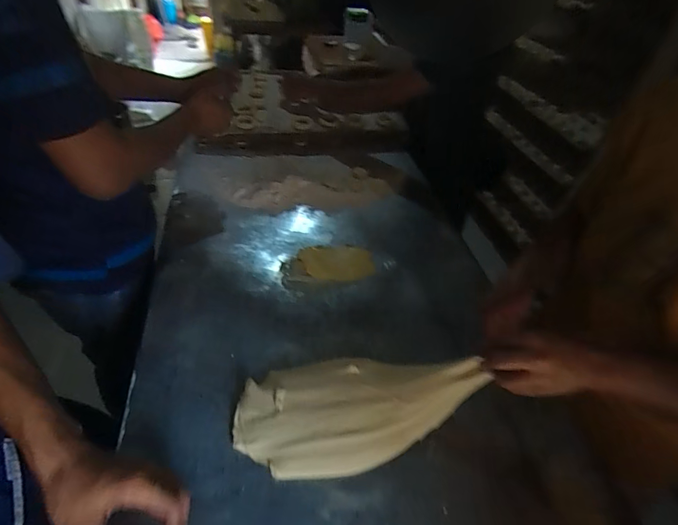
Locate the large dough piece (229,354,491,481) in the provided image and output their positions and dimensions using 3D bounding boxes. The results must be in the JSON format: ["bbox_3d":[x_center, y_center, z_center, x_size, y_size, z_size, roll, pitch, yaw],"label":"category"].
[{"bbox_3d":[0.026,0.183,0.500,0.335,0.045,0.155,-9,44,-12],"label":"large dough piece"}]

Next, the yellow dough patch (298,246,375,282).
[{"bbox_3d":[-0.003,-0.002,0.712,0.137,0.007,0.092,2,42,-6],"label":"yellow dough patch"}]

